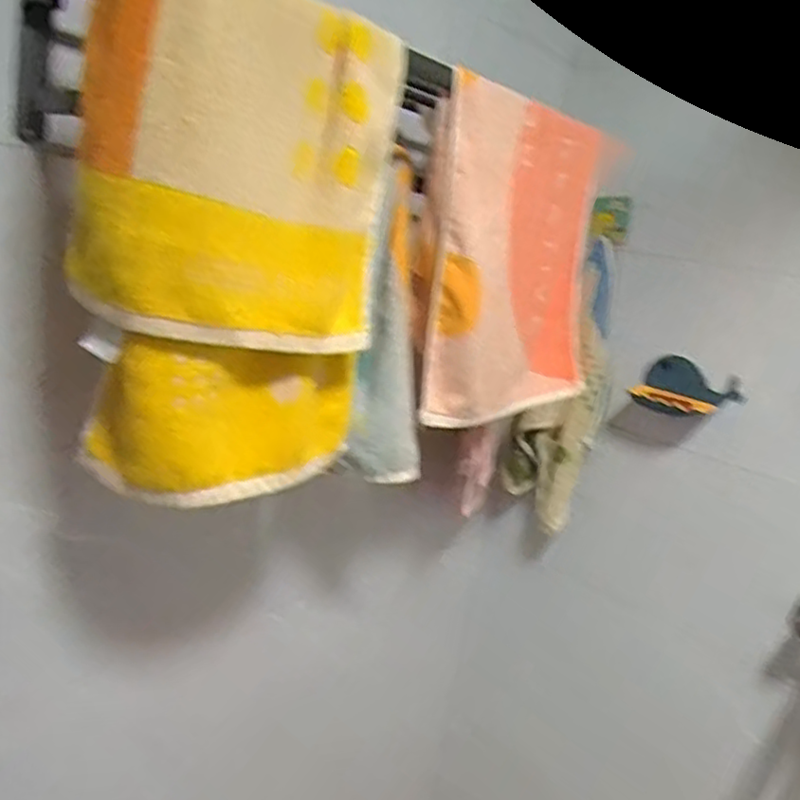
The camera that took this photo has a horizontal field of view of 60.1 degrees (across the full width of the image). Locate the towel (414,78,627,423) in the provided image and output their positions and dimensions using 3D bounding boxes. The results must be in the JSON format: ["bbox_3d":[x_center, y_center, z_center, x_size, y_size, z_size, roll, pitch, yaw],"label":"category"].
[{"bbox_3d":[0.156,-0.166,0.875,0.049,0.367,0.332,15,17,41],"label":"towel"}]

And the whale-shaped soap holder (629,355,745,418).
[{"bbox_3d":[0.447,-0.015,1.087,0.146,0.079,0.086,15,17,42],"label":"whale-shaped soap holder"}]

